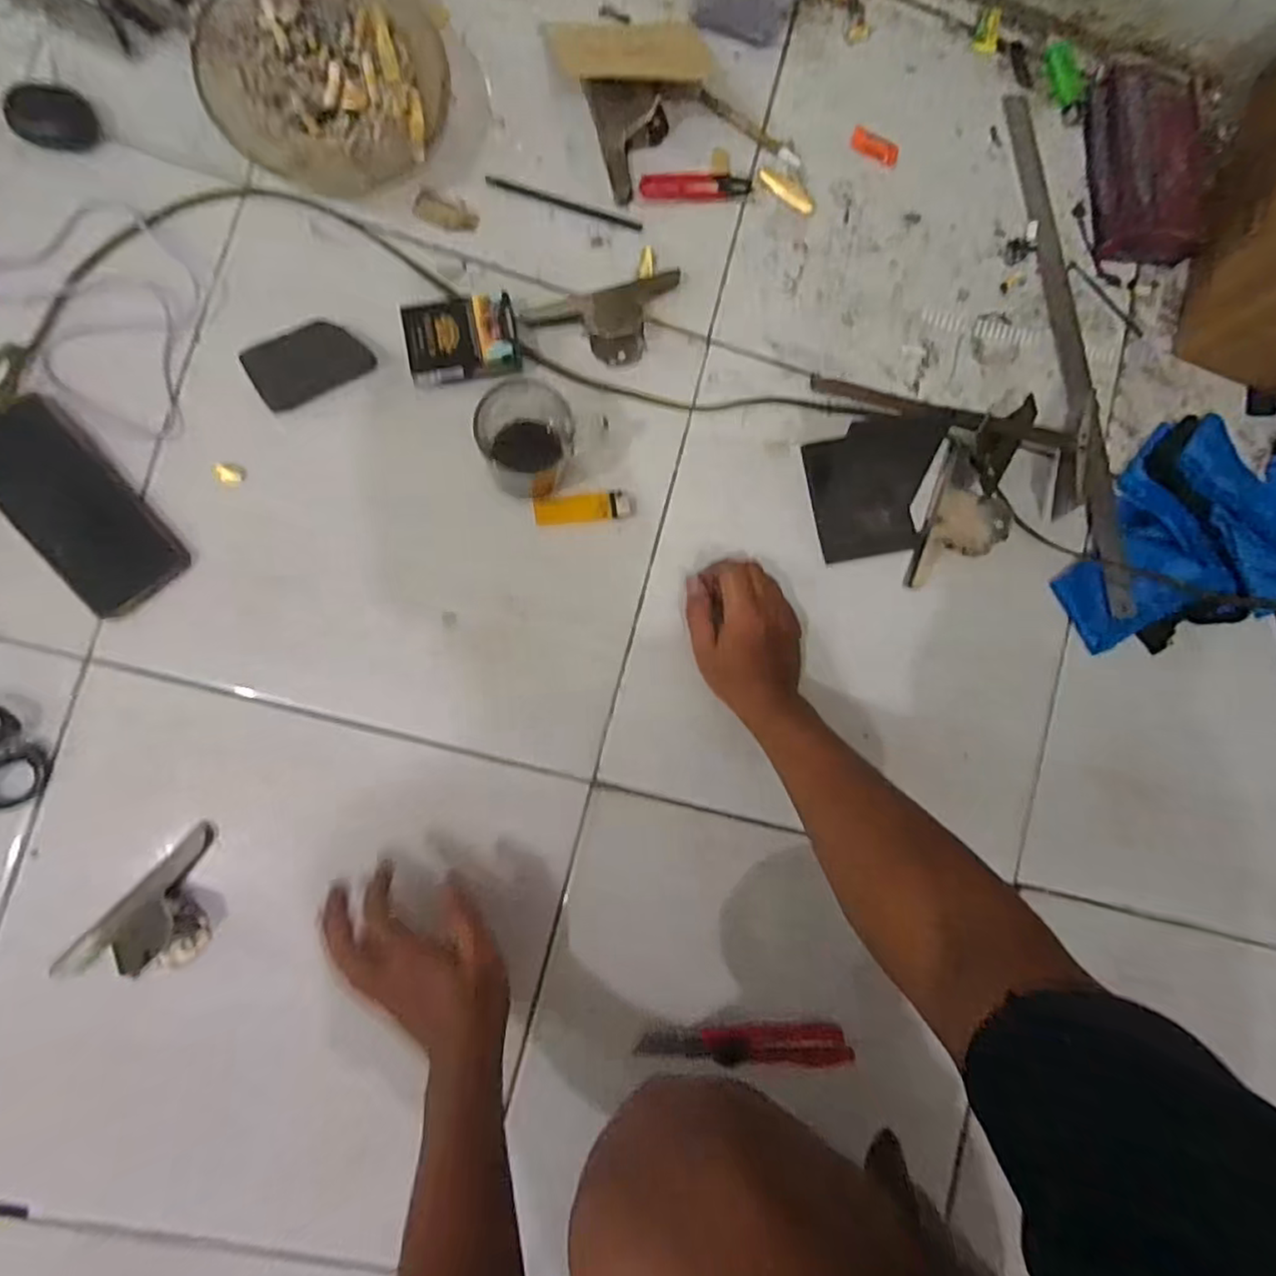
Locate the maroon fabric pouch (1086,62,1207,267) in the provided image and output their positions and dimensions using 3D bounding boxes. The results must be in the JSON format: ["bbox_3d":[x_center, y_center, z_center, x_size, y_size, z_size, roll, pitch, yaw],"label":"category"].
[{"bbox_3d":[0.498,-0.467,0.627,0.097,0.034,0.180,-2,88,-8],"label":"maroon fabric pouch"}]

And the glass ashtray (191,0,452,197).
[{"bbox_3d":[-0.247,-0.459,0.519,0.183,0.049,0.205,-3,88,-8],"label":"glass ashtray"}]

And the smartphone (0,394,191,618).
[{"bbox_3d":[-0.436,-0.102,0.496,0.083,0.008,0.170,-41,93,-7],"label":"smartphone"}]

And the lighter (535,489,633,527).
[{"bbox_3d":[-0.044,-0.110,0.543,0.083,0.013,0.024,-10,89,-8],"label":"lighter"}]

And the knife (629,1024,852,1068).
[{"bbox_3d":[0.089,0.337,0.532,0.175,0.021,0.030,5,87,-8],"label":"knife"}]

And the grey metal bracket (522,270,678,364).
[{"bbox_3d":[-0.026,-0.274,0.545,0.137,0.040,0.067,-13,90,-8],"label":"grey metal bracket"}]

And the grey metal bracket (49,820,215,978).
[{"bbox_3d":[-0.361,0.217,0.477,0.069,0.041,0.142,45,83,-4],"label":"grey metal bracket"}]

